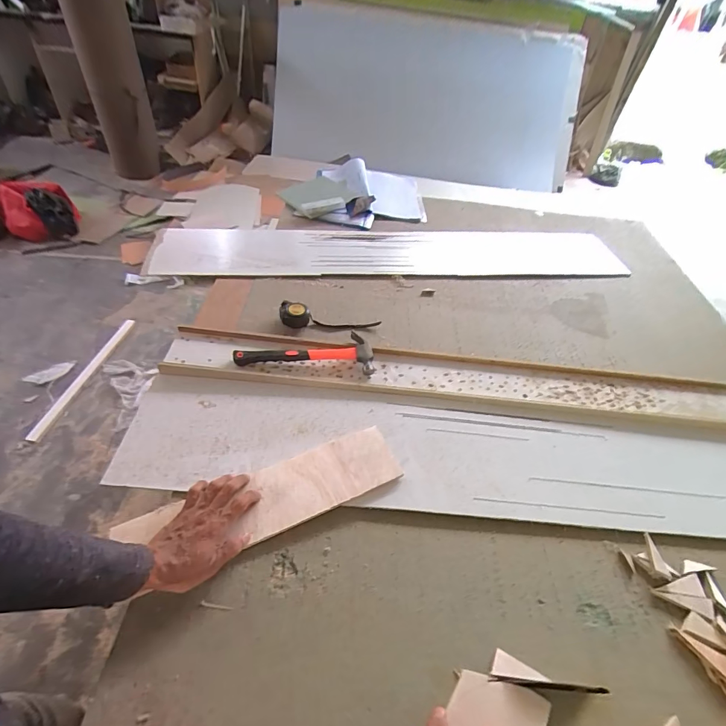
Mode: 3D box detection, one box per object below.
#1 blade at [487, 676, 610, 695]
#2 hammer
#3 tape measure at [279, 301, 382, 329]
[{"bbox_3d":[0.228,0.395,0.494,0.148,0.021,0.009,6,48,-1],"label":"blade"},{"bbox_3d":[-0.114,-0.026,0.803,0.266,0.034,0.094,3,48,-3],"label":"hammer"},{"bbox_3d":[-0.073,-0.103,0.882,0.216,0.048,0.054,4,48,-3],"label":"tape measure"}]

